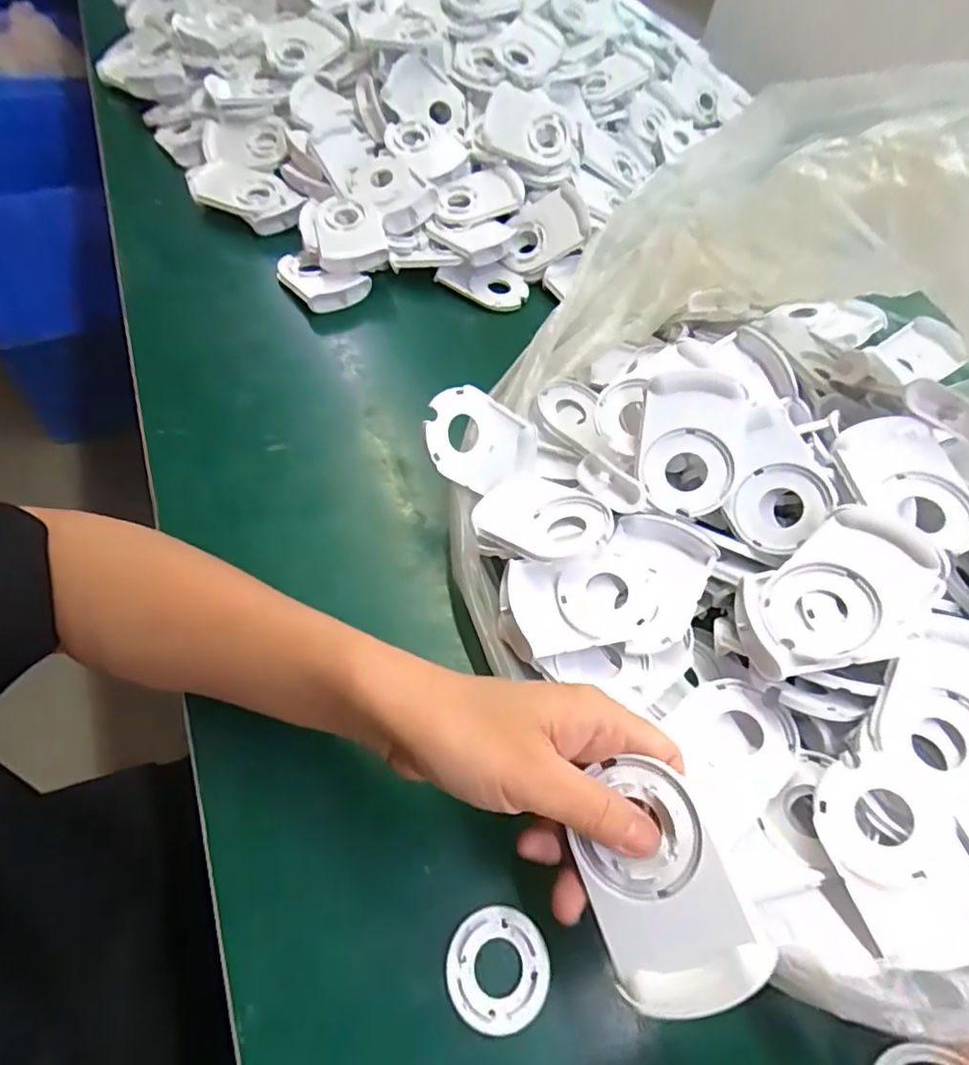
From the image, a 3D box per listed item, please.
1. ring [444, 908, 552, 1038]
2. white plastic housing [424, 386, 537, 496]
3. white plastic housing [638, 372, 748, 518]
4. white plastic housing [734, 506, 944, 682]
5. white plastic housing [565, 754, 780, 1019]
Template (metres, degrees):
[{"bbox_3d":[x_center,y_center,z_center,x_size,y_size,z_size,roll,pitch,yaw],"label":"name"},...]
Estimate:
[{"bbox_3d":[0.006,0.190,0.257,0.044,0.005,0.043,4,56,-5],"label":"ring"},{"bbox_3d":[-0.003,-0.055,0.371,0.018,0.086,0.057,10,88,47],"label":"white plastic housing"},{"bbox_3d":[0.122,-0.050,0.349,0.062,0.022,0.079,10,87,12],"label":"white plastic housing"},{"bbox_3d":[0.177,0.034,0.301,0.099,0.018,0.068,-36,49,6],"label":"white plastic housing"},{"bbox_3d":[0.062,0.130,0.221,0.056,0.008,0.080,-33,64,16],"label":"white plastic housing"}]

